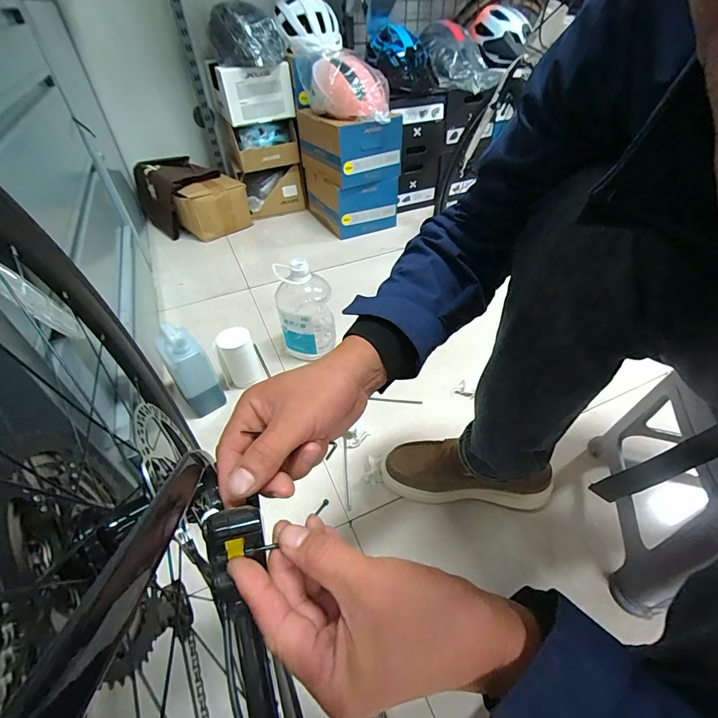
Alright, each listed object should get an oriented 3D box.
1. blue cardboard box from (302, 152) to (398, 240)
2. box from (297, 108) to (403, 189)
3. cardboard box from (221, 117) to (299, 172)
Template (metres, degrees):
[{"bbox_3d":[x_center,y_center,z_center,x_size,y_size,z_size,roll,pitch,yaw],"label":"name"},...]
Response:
[{"bbox_3d":[-0.034,-0.616,1.434,0.256,0.219,0.271,-25,48,-22],"label":"blue cardboard box"},{"bbox_3d":[-0.035,-0.743,1.304,0.256,0.184,0.287,-27,49,-24],"label":"box"},{"bbox_3d":[-0.382,-0.849,1.466,0.248,0.148,0.176,-17,46,-15],"label":"cardboard box"}]

